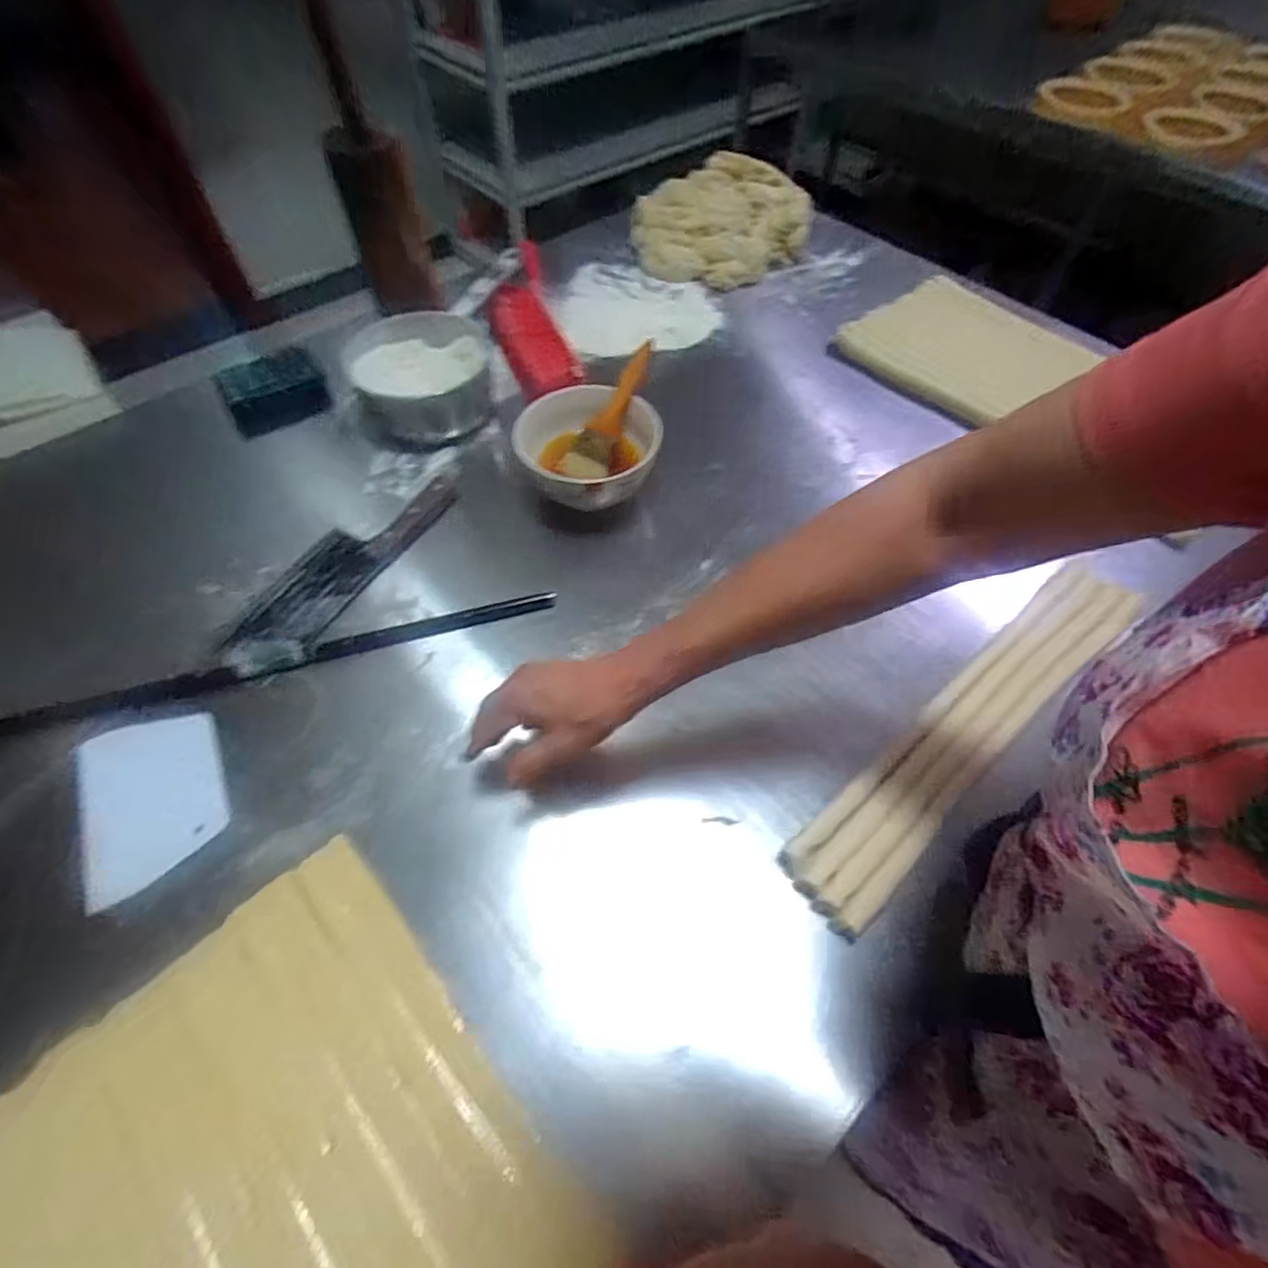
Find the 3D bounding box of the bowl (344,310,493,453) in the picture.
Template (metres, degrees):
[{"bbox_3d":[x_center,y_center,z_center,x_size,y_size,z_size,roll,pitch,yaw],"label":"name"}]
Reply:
[{"bbox_3d":[-0.259,-0.300,0.751,0.163,0.100,0.135,-7,58,-5],"label":"bowl"}]

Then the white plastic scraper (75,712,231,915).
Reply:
[{"bbox_3d":[-0.402,0.134,0.520,0.109,0.004,0.144,-23,65,-14],"label":"white plastic scraper"}]

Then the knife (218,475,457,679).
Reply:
[{"bbox_3d":[-0.300,-0.075,0.639,0.091,0.025,0.277,25,59,13],"label":"knife"}]

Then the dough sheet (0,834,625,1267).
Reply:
[{"bbox_3d":[-0.249,0.366,0.363,0.359,0.022,0.334,-39,63,-22],"label":"dough sheet"}]

